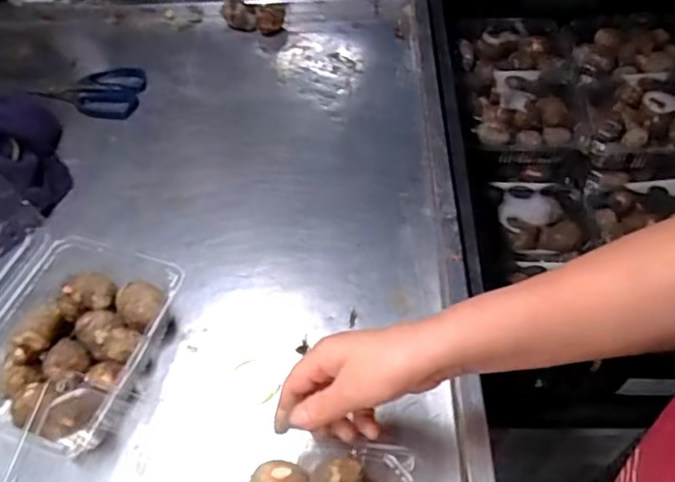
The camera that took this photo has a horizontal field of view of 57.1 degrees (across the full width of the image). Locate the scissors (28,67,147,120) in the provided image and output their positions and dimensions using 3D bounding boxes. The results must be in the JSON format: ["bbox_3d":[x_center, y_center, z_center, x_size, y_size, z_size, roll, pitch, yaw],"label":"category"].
[{"bbox_3d":[-0.300,-0.183,0.751,0.130,0.014,0.080,8,53,9],"label":"scissors"}]

